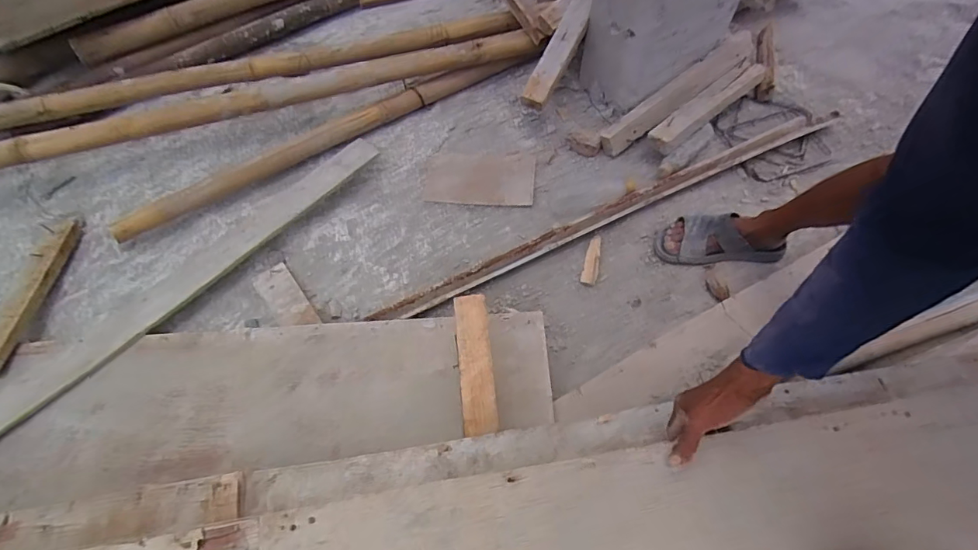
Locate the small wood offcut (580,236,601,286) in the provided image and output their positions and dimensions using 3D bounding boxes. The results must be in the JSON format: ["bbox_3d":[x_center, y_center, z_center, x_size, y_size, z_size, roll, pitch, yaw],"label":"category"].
[{"bbox_3d":[0.214,-0.029,1.004,0.030,0.011,0.114,13,62,9],"label":"small wood offcut"}]

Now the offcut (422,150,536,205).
[{"bbox_3d":[-0.022,-0.230,1.119,0.249,0.014,0.159,1,54,2],"label":"offcut"}]

